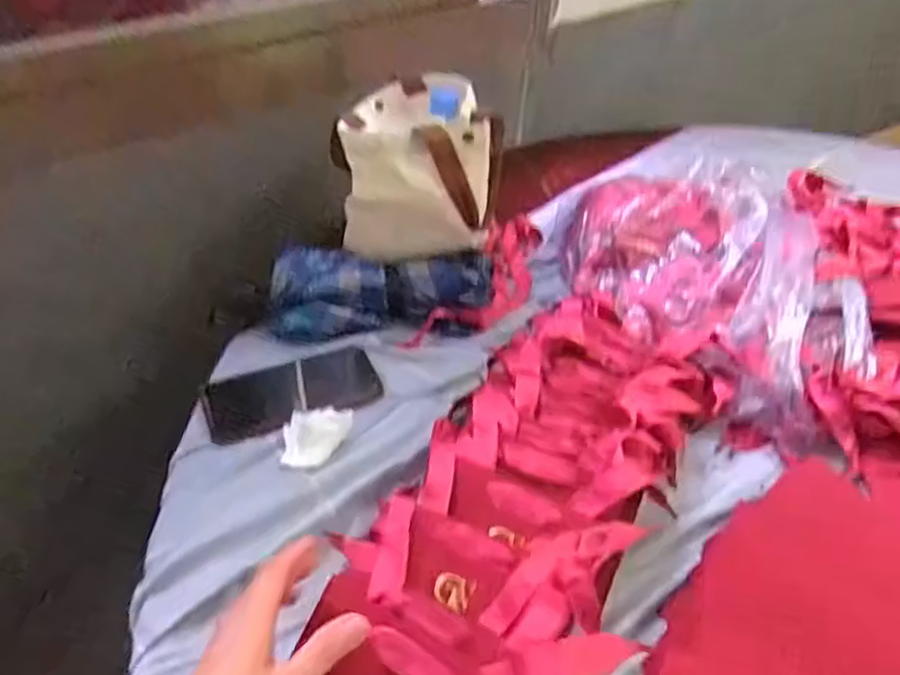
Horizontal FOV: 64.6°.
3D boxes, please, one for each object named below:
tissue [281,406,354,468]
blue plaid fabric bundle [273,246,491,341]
[{"bbox_3d":[-0.121,0.088,0.634,0.061,0.029,0.049,3,42,-1],"label":"tissue"},{"bbox_3d":[-0.071,-0.043,0.756,0.235,0.066,0.079,1,42,-4],"label":"blue plaid fabric bundle"}]

